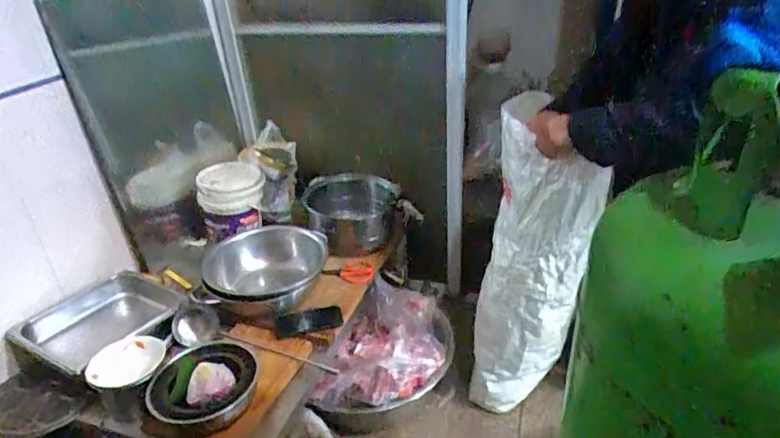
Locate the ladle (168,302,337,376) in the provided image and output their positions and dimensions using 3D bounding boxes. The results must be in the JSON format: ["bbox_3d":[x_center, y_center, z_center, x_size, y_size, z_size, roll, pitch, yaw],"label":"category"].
[{"bbox_3d":[-0.351,0.306,1.234,0.463,0.076,0.102,8,32,20],"label":"ladle"}]

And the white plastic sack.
[{"bbox_3d":[0.411,0.142,1.468,0.302,0.879,0.378,8,32,20],"label":"white plastic sack"}]

